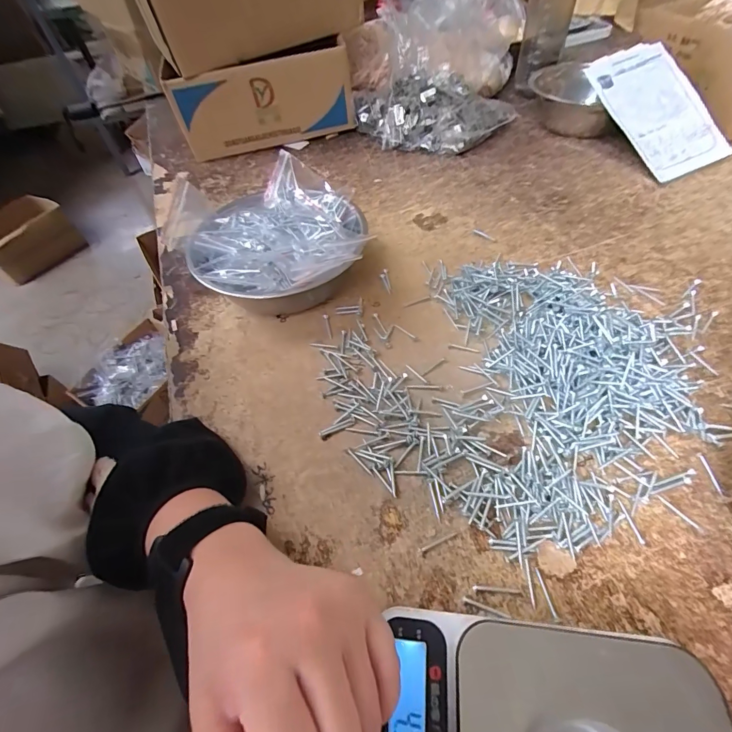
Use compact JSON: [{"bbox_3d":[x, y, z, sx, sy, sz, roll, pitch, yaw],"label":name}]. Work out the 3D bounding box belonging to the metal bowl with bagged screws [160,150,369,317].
[{"bbox_3d":[-0.105,-0.145,0.462,0.205,0.093,0.229,-37,58,-23],"label":"metal bowl with bagged screws"}]

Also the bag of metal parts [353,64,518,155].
[{"bbox_3d":[0.110,-0.458,0.689,0.273,0.092,0.152,16,54,16],"label":"bag of metal parts"}]

